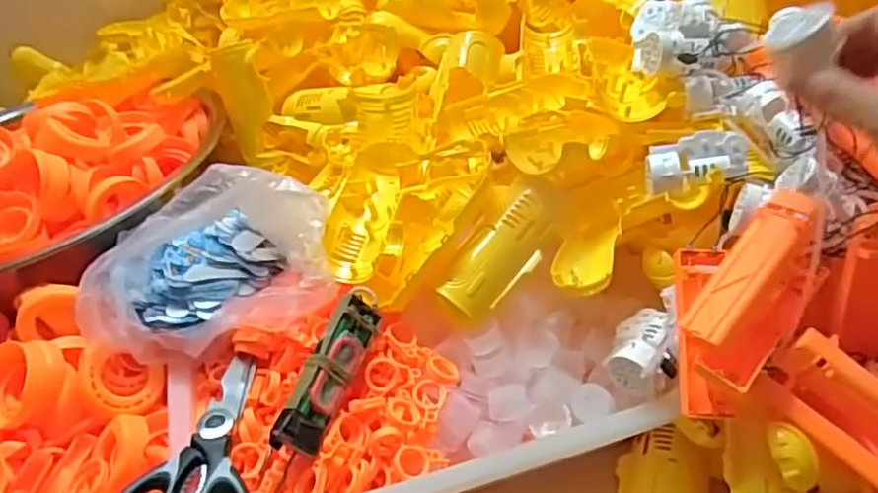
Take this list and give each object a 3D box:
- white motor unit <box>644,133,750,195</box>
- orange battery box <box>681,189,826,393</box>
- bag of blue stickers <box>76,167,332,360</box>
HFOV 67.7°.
[{"bbox_3d":[0.182,-0.060,0.471,0.071,0.028,0.038,-16,72,2],"label":"white motor unit"},{"bbox_3d":[0.197,0.026,0.404,0.049,0.055,0.120,28,93,32],"label":"orange battery box"},{"bbox_3d":[-0.170,0.003,0.490,0.171,0.070,0.115,-8,42,-1],"label":"bag of blue stickers"}]

